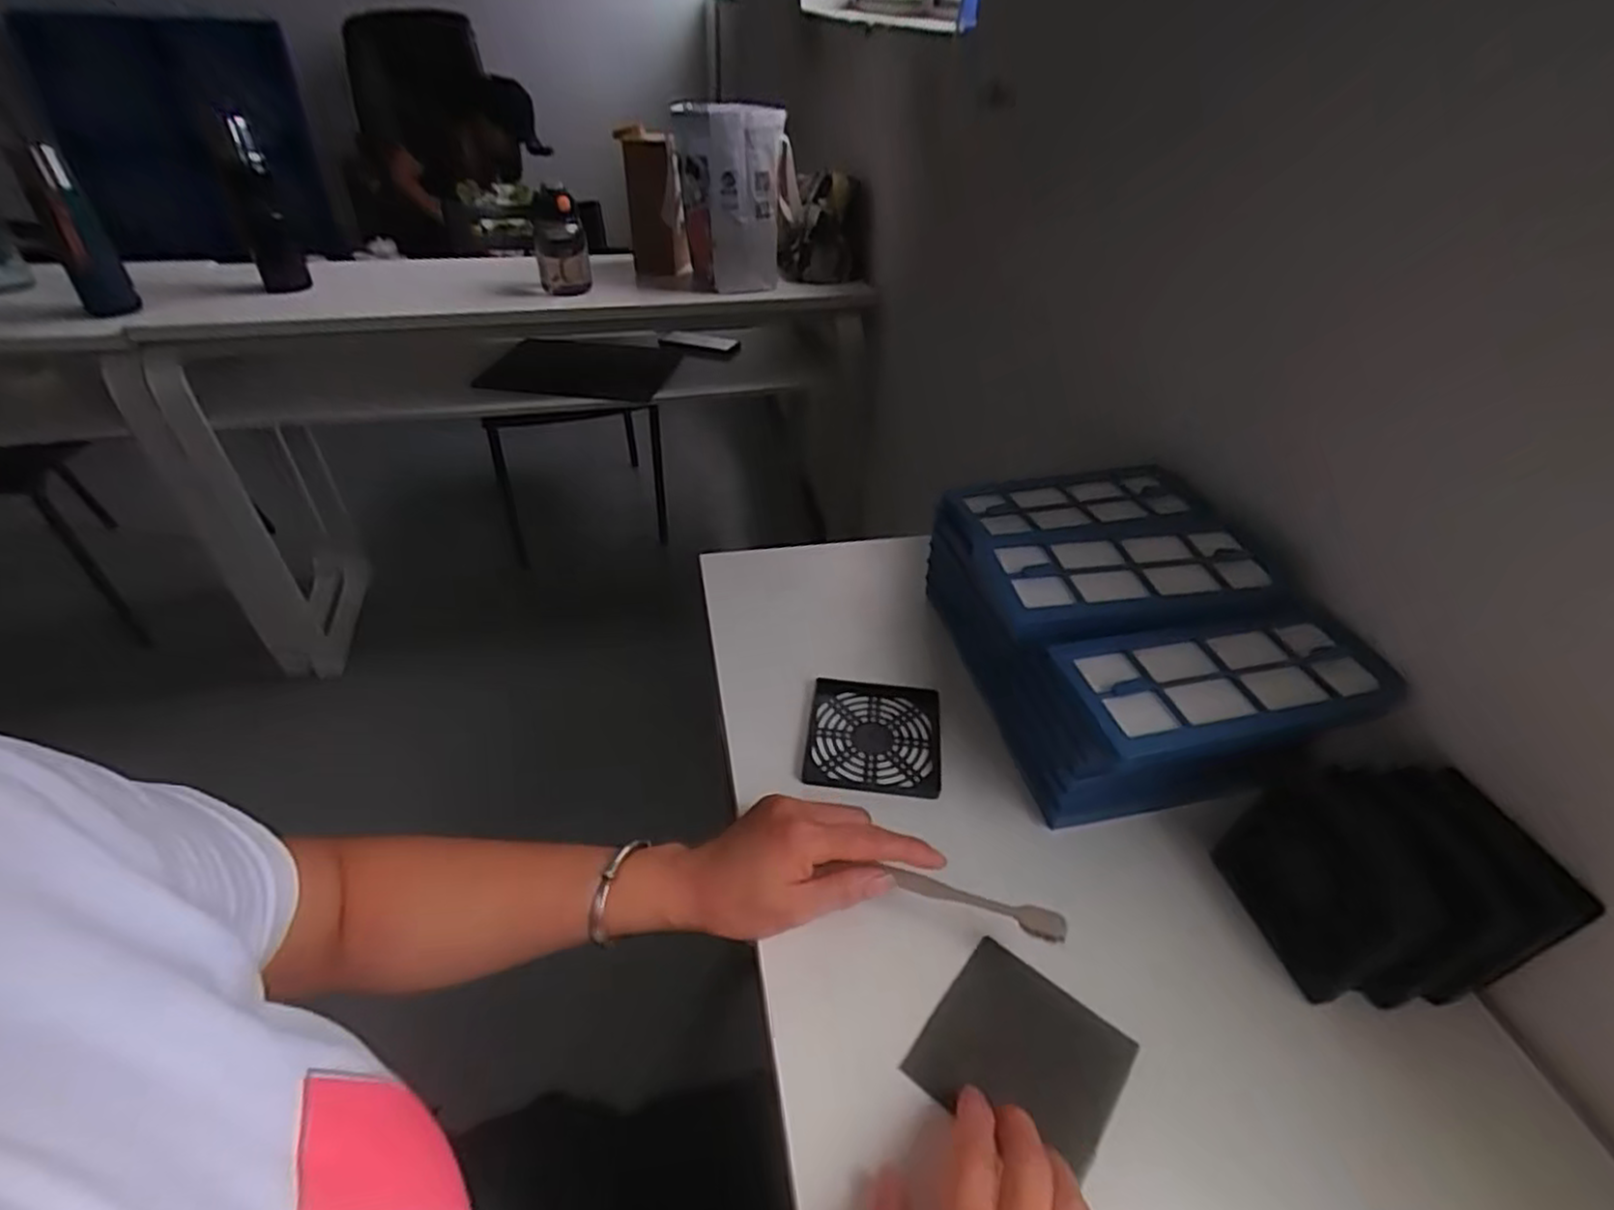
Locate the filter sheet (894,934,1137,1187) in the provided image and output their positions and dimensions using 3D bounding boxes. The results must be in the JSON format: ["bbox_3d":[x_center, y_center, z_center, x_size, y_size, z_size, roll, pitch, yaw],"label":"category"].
[{"bbox_3d":[0.113,0.236,0.386,0.093,0.010,0.088,29,46,27],"label":"filter sheet"}]

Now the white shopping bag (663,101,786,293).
[{"bbox_3d":[-0.132,-0.661,1.224,0.180,0.279,0.127,-1,40,-5],"label":"white shopping bag"}]

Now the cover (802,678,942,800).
[{"bbox_3d":[0.050,0.097,0.546,0.097,0.011,0.098,7,40,4],"label":"cover"}]

